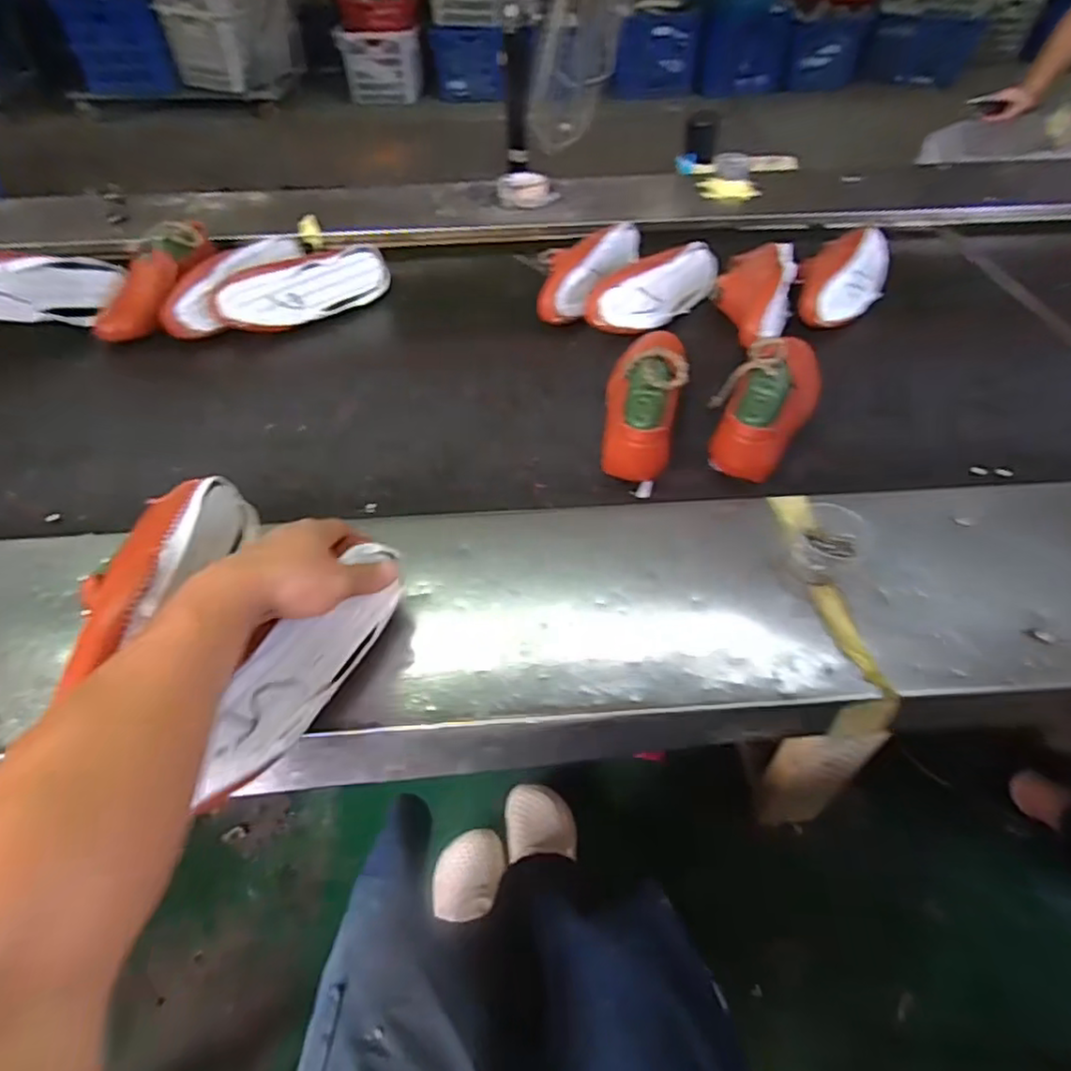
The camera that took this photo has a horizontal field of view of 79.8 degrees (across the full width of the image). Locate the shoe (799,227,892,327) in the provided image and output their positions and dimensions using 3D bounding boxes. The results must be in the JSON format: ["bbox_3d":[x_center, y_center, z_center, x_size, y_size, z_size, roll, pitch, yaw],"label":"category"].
[{"bbox_3d":[0.451,-0.379,0.937,0.106,0.067,0.228,24,54,20],"label":"shoe"}]

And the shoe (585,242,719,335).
[{"bbox_3d":[0.163,-0.361,0.928,0.256,0.070,0.091,-37,58,-27],"label":"shoe"}]

